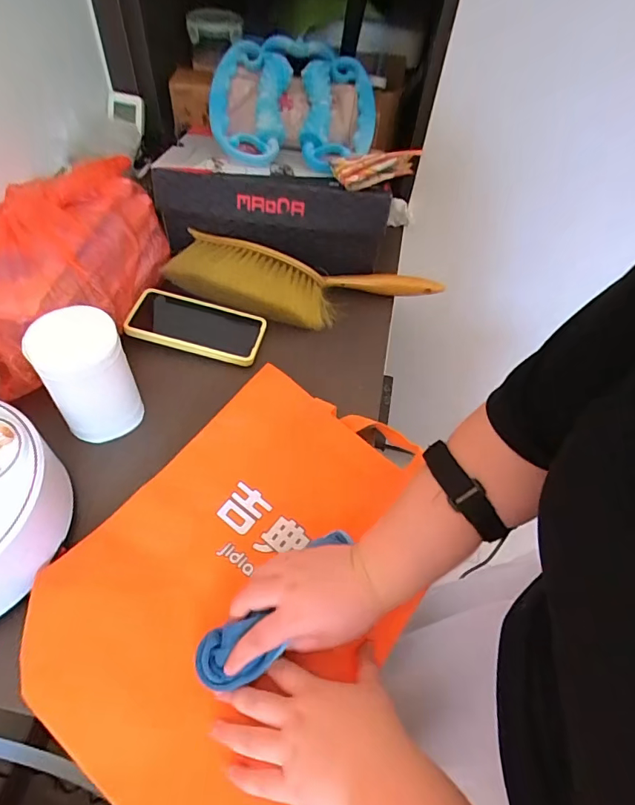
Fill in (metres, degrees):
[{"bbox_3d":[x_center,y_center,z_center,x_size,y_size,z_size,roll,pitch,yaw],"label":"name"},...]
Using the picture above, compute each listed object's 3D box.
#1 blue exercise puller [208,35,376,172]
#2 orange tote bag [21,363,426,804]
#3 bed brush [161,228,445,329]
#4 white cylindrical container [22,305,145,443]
[{"bbox_3d":[-0.032,-0.432,0.666,0.238,0.096,0.200,-2,53,-7],"label":"blue exercise puller"},{"bbox_3d":[-0.054,0.144,0.420,0.266,0.062,0.366,32,57,17],"label":"orange tote bag"},{"bbox_3d":[-0.010,-0.166,0.647,0.383,0.059,0.107,4,53,-2],"label":"bed brush"},{"bbox_3d":[-0.234,-0.026,0.479,0.077,0.126,0.074,3,53,-4],"label":"white cylindrical container"}]

